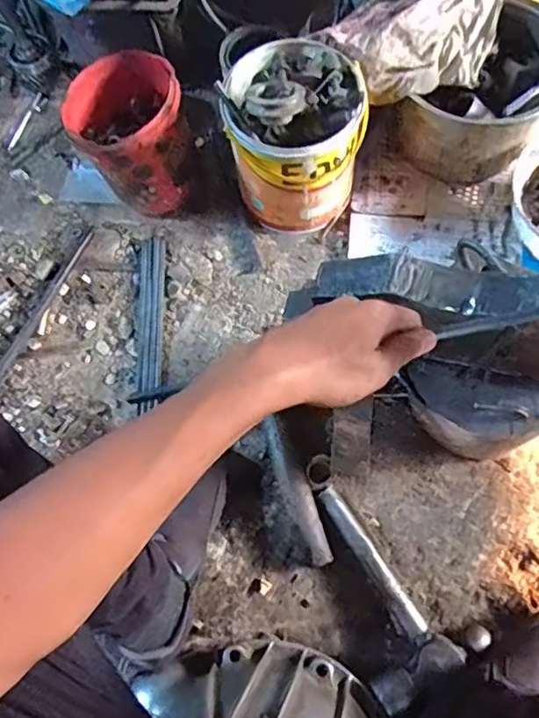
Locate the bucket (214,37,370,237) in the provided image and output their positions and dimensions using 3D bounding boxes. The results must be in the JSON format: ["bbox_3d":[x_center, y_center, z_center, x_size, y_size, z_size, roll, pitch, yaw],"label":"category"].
[{"bbox_3d":[0.035,-0.302,0.786,0.184,0.208,0.163,7,69,6],"label":"bucket"}]

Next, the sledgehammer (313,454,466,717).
[{"bbox_3d":[0.110,0.247,0.667,0.096,0.049,0.273,-26,69,-7],"label":"sledgehammer"}]

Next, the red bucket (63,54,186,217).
[{"bbox_3d":[-0.193,-0.309,0.822,0.151,0.174,0.156,-1,68,4],"label":"red bucket"}]

